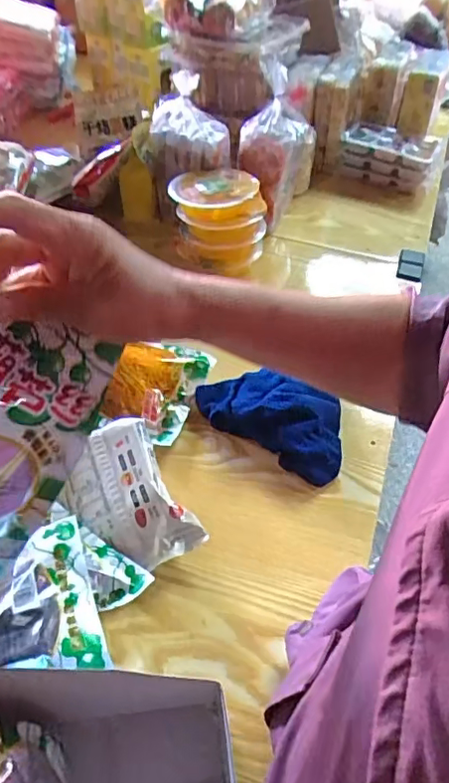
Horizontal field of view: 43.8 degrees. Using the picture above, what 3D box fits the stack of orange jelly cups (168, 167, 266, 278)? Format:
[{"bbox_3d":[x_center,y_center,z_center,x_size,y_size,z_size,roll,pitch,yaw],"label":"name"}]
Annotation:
[{"bbox_3d":[-0.009,-0.277,0.901,0.147,0.102,0.151,-6,48,-8],"label":"stack of orange jelly cups"}]

